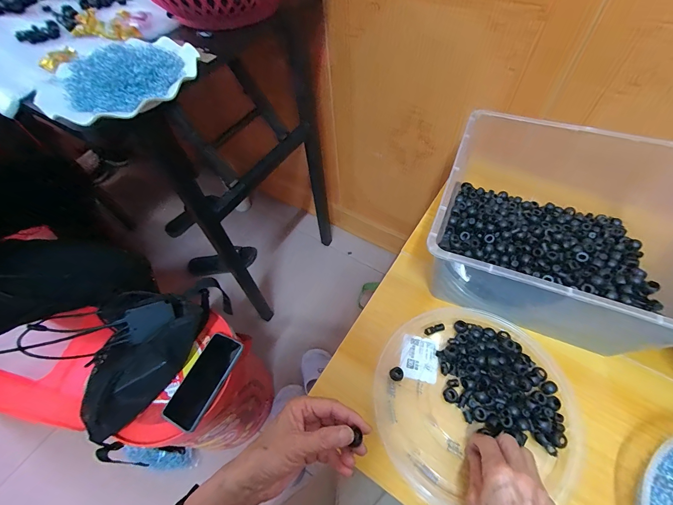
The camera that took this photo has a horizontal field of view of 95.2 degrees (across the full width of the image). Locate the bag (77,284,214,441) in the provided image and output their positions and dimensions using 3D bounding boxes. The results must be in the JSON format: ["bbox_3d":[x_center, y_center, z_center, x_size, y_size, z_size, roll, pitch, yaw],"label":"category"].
[{"bbox_3d":[-0.369,0.181,0.572,0.146,0.074,0.272,23,61,18],"label":"bag"}]

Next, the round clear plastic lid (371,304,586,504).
[{"bbox_3d":[0.167,0.184,0.381,0.230,0.025,0.229,-2,57,3],"label":"round clear plastic lid"}]

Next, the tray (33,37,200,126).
[{"bbox_3d":[-0.267,-0.224,0.384,0.175,0.035,0.186,30,64,22],"label":"tray"}]

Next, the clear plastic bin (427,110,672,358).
[{"bbox_3d":[0.309,-0.048,0.444,0.292,0.130,0.324,19,60,16],"label":"clear plastic bin"}]

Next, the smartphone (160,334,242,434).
[{"bbox_3d":[-0.245,0.235,0.572,0.077,0.013,0.166,16,64,23],"label":"smartphone"}]

